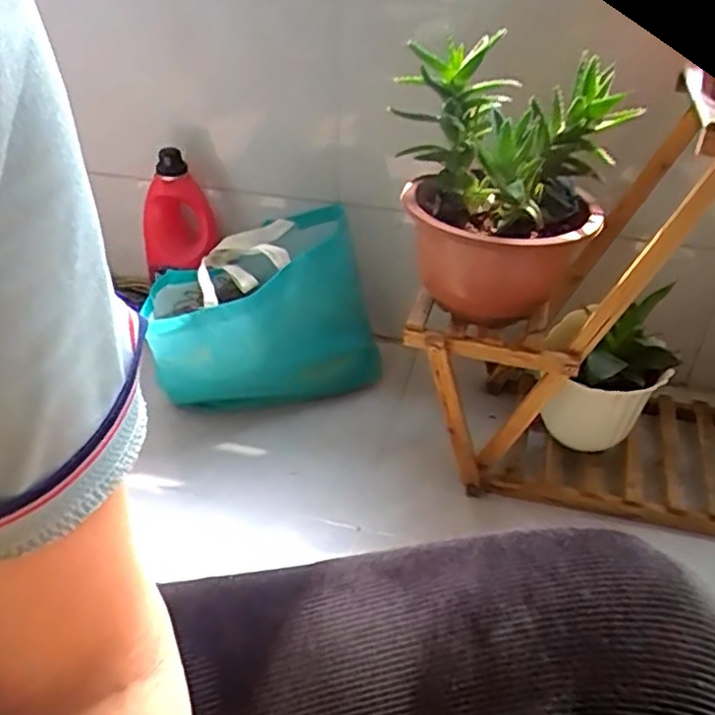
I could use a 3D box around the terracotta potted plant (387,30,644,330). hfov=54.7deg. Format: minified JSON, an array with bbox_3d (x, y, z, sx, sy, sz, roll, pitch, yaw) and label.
[{"bbox_3d":[0.172,-0.185,0.812,0.223,0.266,0.207,-2,36,-5],"label":"terracotta potted plant"}]

